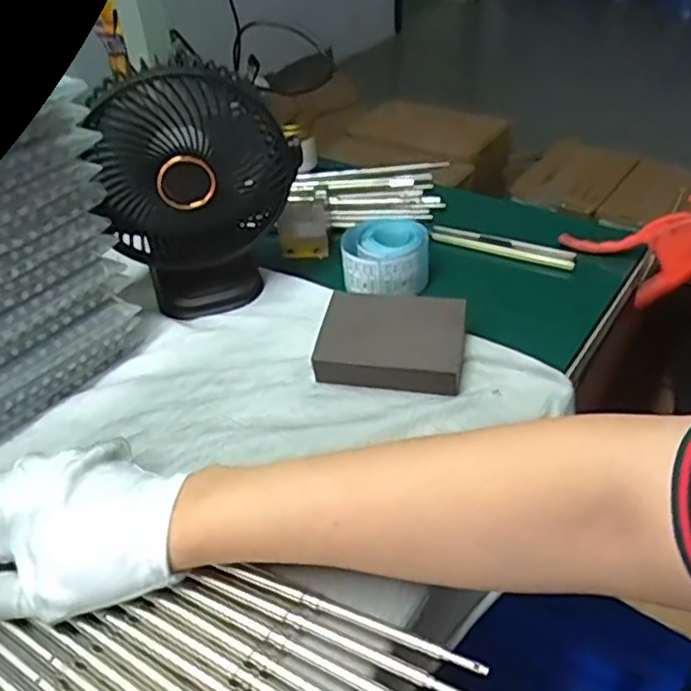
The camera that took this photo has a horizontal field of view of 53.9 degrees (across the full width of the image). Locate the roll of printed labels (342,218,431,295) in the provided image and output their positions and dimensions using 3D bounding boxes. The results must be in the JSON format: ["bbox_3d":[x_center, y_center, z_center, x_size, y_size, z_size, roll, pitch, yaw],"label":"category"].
[{"bbox_3d":[0.032,-0.069,0.547,0.069,0.040,0.053,1,41,3],"label":"roll of printed labels"}]

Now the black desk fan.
[{"bbox_3d":[-0.110,-0.118,0.503,0.138,0.184,0.077,-20,43,-19],"label":"black desk fan"}]

